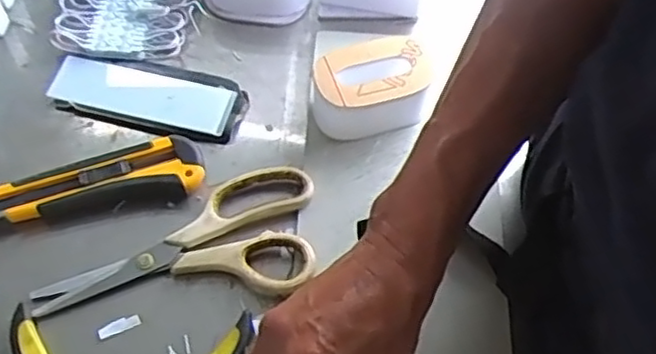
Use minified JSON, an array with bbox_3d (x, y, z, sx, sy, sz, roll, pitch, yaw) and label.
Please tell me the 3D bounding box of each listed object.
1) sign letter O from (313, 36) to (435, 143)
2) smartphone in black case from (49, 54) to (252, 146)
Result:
[{"bbox_3d":[0.031,-0.064,0.497,0.083,0.048,0.054,-15,61,-10],"label":"sign letter O"},{"bbox_3d":[-0.134,-0.060,0.511,0.143,0.015,0.054,14,60,7],"label":"smartphone in black case"}]

